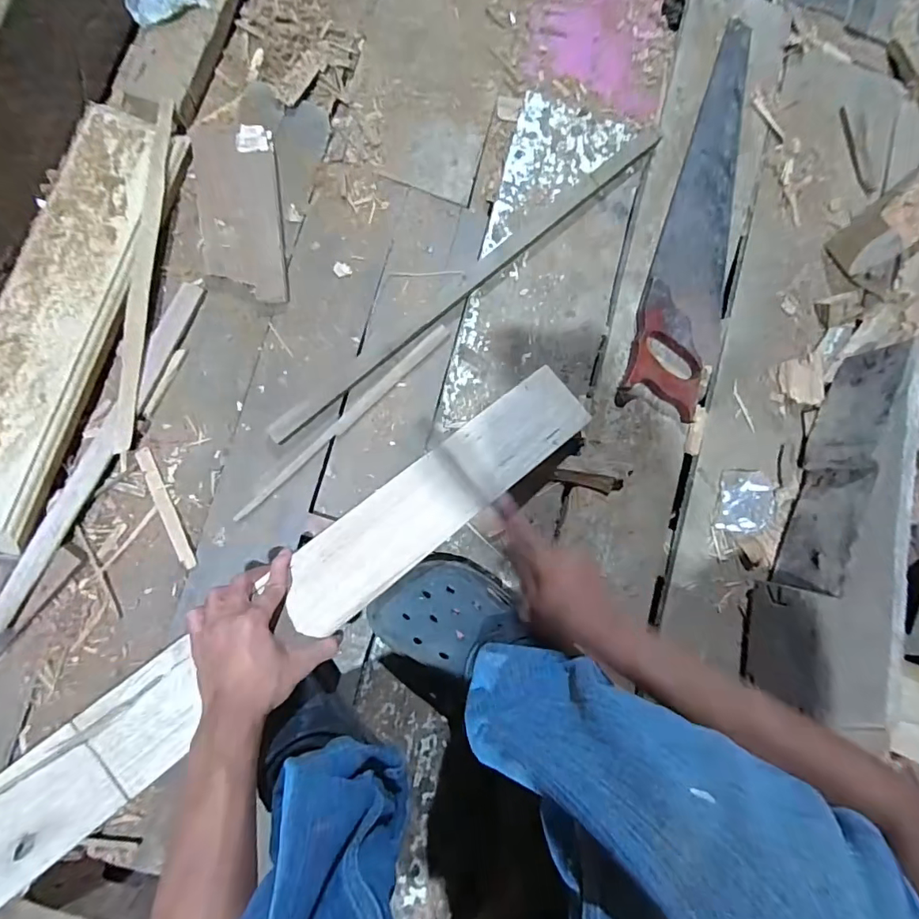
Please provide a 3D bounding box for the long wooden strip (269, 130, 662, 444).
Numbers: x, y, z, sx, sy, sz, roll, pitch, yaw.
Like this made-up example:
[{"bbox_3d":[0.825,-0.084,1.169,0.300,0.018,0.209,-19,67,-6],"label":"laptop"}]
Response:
[{"bbox_3d":[0.022,-0.220,0.580,0.593,0.021,0.022,-41,91,-9],"label":"long wooden strip"}]

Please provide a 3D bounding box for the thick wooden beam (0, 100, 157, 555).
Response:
[{"bbox_3d":[-0.423,-0.143,0.512,0.103,0.043,0.475,18,83,-6],"label":"thick wooden beam"}]

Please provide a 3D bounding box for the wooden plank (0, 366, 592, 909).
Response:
[{"bbox_3d":[-0.154,0.140,0.464,0.723,0.018,0.084,-38,91,-15],"label":"wooden plank"}]

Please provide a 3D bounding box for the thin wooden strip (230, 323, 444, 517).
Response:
[{"bbox_3d":[-0.129,-0.046,0.561,0.316,0.007,0.016,-44,92,-9],"label":"thin wooden strip"}]

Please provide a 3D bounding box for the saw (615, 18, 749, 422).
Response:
[{"bbox_3d":[0.326,-0.321,0.634,0.109,0.027,0.536,18,83,-6],"label":"saw"}]

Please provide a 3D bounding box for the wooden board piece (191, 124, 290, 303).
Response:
[{"bbox_3d":[-0.249,-0.280,0.557,0.087,0.023,0.198,-6,86,-8],"label":"wooden board piece"}]

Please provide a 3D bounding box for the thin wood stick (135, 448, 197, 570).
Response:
[{"bbox_3d":[-0.319,0.053,0.529,0.017,0.005,0.138,-23,88,-9],"label":"thin wood stick"}]

